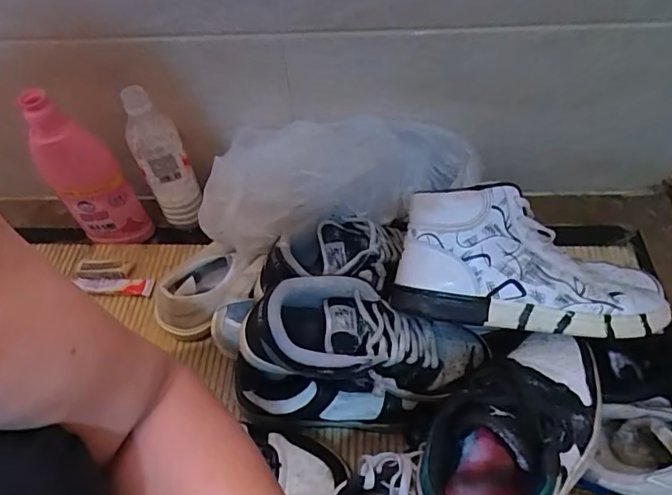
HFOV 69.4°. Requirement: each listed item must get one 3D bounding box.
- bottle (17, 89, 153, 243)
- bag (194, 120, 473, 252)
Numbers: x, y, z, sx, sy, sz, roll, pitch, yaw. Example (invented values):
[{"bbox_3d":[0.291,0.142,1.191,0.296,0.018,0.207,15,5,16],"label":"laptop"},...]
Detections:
[{"bbox_3d":[-0.353,-0.098,0.680,0.090,0.237,0.069,-40,31,-23],"label":"bottle"},{"bbox_3d":[0.003,-0.091,0.624,0.341,0.107,0.170,-9,54,-4],"label":"bag"}]

